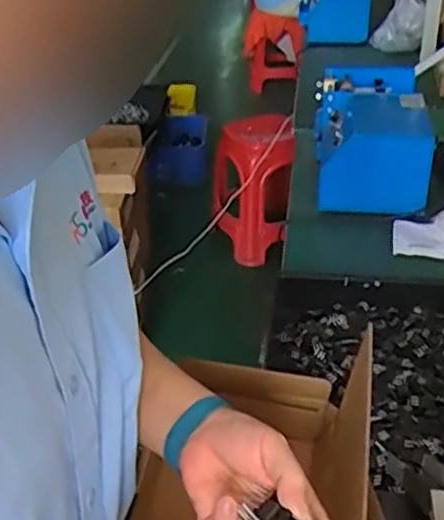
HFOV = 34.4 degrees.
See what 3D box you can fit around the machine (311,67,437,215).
[{"bbox_3d":[0.357,-0.303,1.742,0.251,0.183,0.571,3,31,8],"label":"machine"}]

